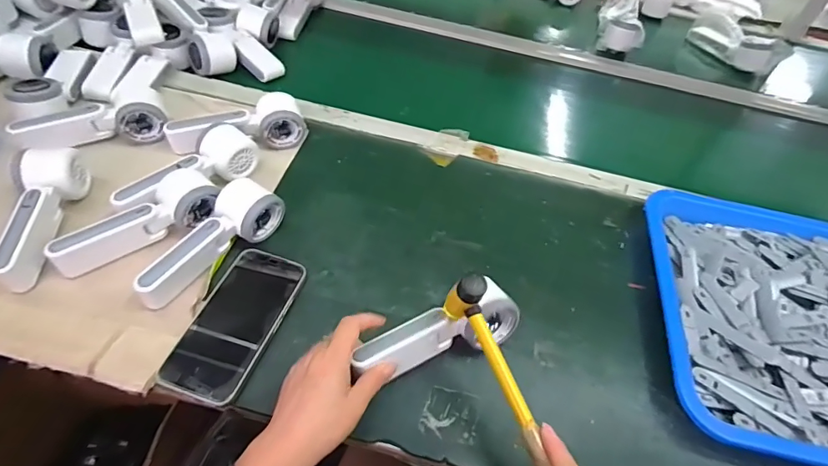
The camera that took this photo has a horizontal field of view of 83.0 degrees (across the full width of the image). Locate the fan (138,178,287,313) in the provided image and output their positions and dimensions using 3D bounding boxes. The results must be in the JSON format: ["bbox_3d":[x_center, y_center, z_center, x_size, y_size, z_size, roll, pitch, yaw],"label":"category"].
[{"bbox_3d":[-0.213,0.009,0.489,0.052,0.048,0.166,29,52,15],"label":"fan"}]

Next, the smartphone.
[{"bbox_3d":[-0.174,0.083,0.463,0.076,0.015,0.164,17,50,6],"label":"smartphone"}]

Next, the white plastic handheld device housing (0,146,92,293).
[{"bbox_3d":[-0.385,-0.018,0.482,0.055,0.057,0.142,-6,51,-14],"label":"white plastic handheld device housing"}]

